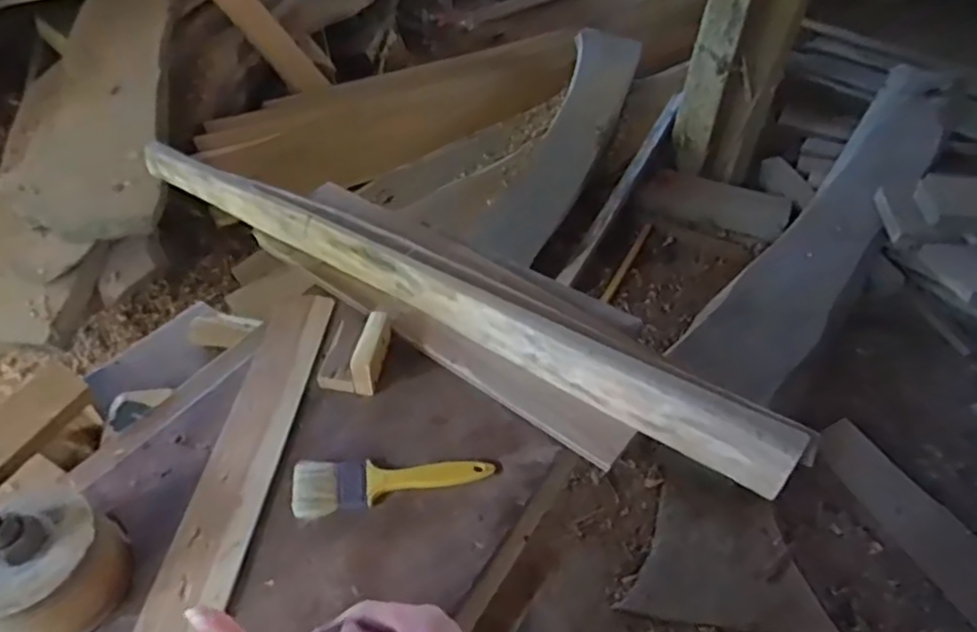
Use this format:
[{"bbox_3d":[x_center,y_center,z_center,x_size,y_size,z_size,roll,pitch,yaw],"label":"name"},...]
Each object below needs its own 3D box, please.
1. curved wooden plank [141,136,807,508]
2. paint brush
[{"bbox_3d":[-0.076,-0.045,0.739,0.847,0.058,0.080,27,49,21],"label":"curved wooden plank"},{"bbox_3d":[-0.086,0.153,0.587,0.178,0.014,0.051,0,45,-4],"label":"paint brush"}]

